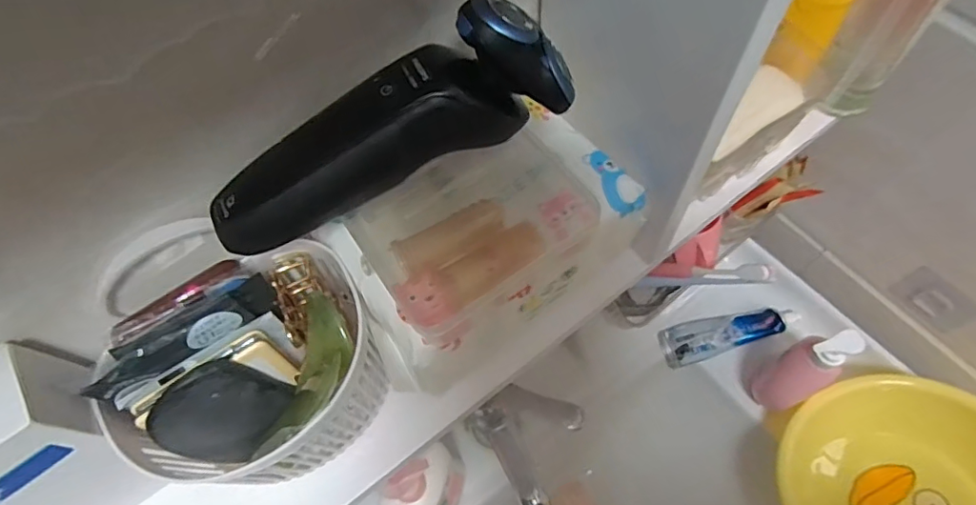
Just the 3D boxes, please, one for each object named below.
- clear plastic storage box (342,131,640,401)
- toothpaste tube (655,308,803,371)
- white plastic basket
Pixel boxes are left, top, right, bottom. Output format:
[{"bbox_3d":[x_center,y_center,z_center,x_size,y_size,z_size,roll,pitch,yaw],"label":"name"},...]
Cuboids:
[{"bbox_3d":[0.007,-0.002,0.295,0.144,0.096,0.083,-32,66,-12],"label":"clear plastic storage box"},{"bbox_3d":[0.302,0.101,0.680,0.165,0.031,0.047,-18,63,10],"label":"toothpaste tube"},{"bbox_3d":[-0.112,0.053,0.264,0.116,0.096,0.104,-13,63,-3],"label":"white plastic basket"}]

